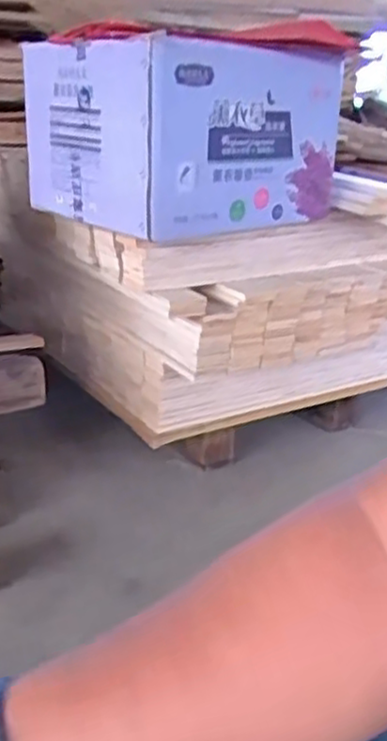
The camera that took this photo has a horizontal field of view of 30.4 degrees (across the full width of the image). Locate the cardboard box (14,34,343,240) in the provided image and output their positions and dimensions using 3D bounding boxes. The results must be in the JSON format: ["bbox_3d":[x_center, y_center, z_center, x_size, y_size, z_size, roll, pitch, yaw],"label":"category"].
[{"bbox_3d":[-0.018,-0.432,1.309,0.433,0.291,0.367,-17,27,-42],"label":"cardboard box"}]

